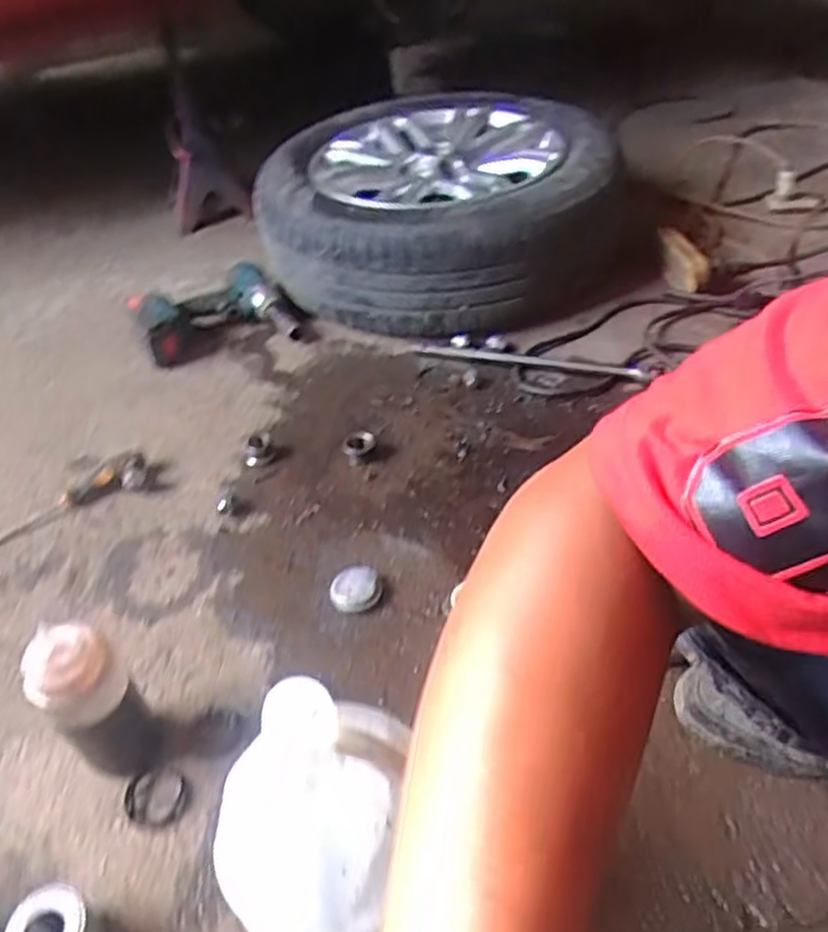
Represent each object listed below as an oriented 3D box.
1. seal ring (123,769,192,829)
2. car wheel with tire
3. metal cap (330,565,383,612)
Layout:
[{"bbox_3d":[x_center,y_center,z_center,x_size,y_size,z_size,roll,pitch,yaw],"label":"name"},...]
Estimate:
[{"bbox_3d":[-0.222,0.285,0.644,0.055,0.005,0.048,8,44,15],"label":"seal ring"},{"bbox_3d":[0.027,-0.423,1.239,0.539,0.225,0.500,-3,42,3],"label":"car wheel with tire"},{"bbox_3d":[-0.061,0.129,0.790,0.053,0.012,0.058,-3,42,3],"label":"metal cap"}]

